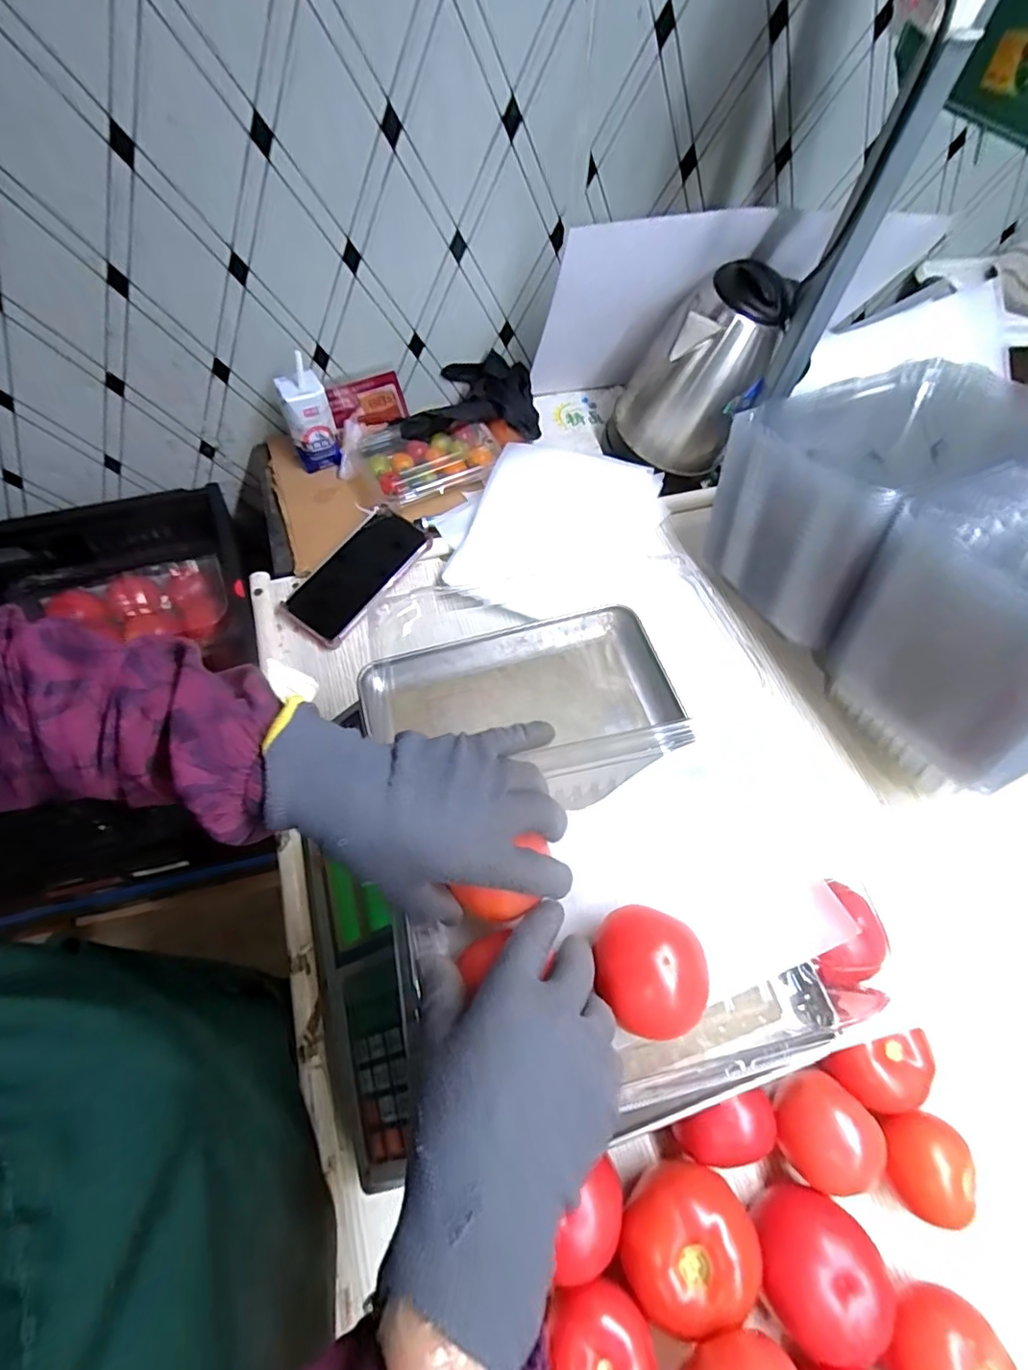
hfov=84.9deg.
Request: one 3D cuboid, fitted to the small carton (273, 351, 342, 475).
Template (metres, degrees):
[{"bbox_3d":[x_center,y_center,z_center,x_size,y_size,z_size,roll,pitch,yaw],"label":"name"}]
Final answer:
[{"bbox_3d":[-0.239,-0.308,0.662,0.051,0.113,0.044,-20,64,-12],"label":"small carton"}]

